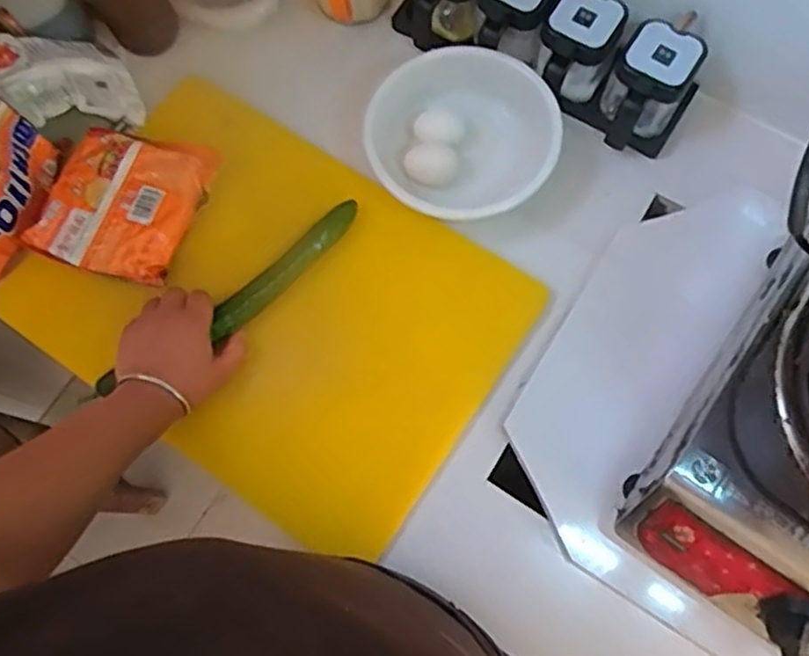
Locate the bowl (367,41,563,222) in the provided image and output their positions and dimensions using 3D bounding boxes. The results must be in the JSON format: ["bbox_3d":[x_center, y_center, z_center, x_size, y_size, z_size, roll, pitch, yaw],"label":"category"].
[{"bbox_3d":[0.060,-0.192,0.710,0.178,0.069,0.174,0,73,2],"label":"bowl"}]

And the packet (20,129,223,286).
[{"bbox_3d":[-0.283,-0.126,0.702,0.145,0.036,0.157,14,74,6],"label":"packet"}]

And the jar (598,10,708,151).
[{"bbox_3d":[0.245,-0.244,0.701,0.078,0.086,0.112,33,77,11],"label":"jar"}]

